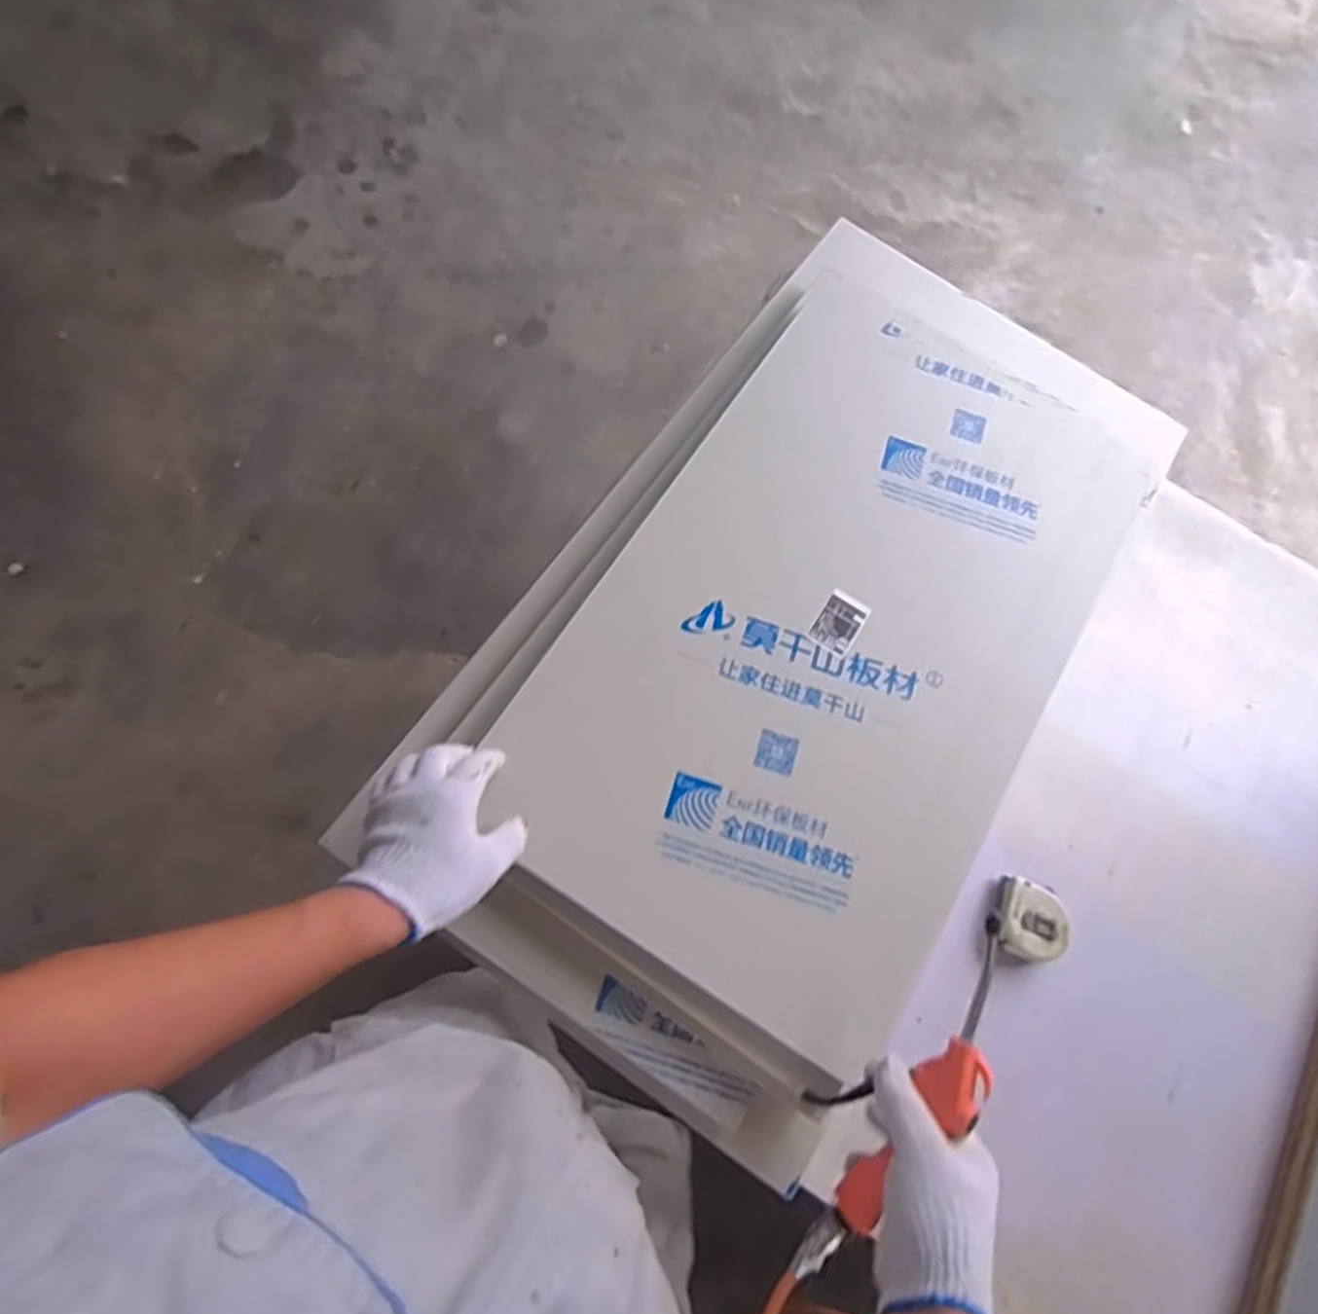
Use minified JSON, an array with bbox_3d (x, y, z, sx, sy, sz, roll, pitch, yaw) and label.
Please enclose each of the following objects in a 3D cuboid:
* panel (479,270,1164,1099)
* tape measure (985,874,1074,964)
[{"bbox_3d":[0.163,-0.037,0.709,0.392,0.025,0.699,32,72,5],"label":"panel"},{"bbox_3d":[0.346,0.248,0.716,0.076,0.028,0.070,33,72,6],"label":"tape measure"}]

